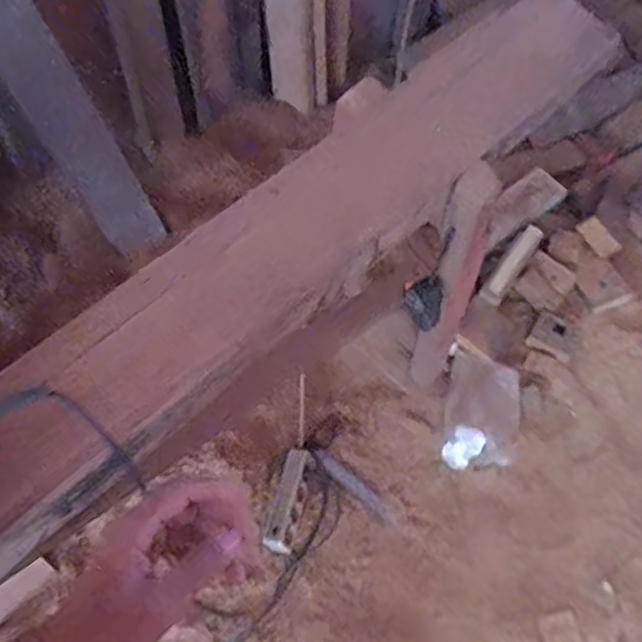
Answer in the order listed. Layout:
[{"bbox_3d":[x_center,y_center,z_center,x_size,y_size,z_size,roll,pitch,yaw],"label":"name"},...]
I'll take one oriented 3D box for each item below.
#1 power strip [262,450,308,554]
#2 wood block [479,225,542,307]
[{"bbox_3d":[-0.070,0.363,1.357,0.047,0.017,0.204,13,64,2],"label":"power strip"},{"bbox_3d":[0.451,-0.130,1.573,0.051,0.037,0.204,35,96,12],"label":"wood block"}]

